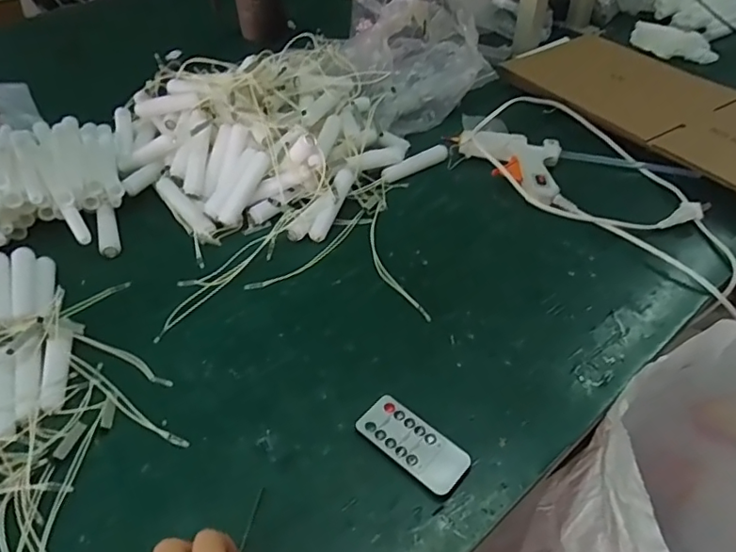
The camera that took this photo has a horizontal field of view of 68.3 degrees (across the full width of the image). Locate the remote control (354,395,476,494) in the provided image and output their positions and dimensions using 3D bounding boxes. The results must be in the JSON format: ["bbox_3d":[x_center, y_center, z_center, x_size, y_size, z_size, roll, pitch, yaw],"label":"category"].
[{"bbox_3d":[0.033,0.122,0.397,0.083,0.008,0.039,33,55,30],"label":"remote control"}]

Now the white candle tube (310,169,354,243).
[{"bbox_3d":[-0.037,-0.078,0.579,0.018,0.017,0.092,16,66,15],"label":"white candle tube"}]

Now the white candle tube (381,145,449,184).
[{"bbox_3d":[0.058,-0.137,0.652,0.089,0.019,0.020,-24,49,-20],"label":"white candle tube"}]

